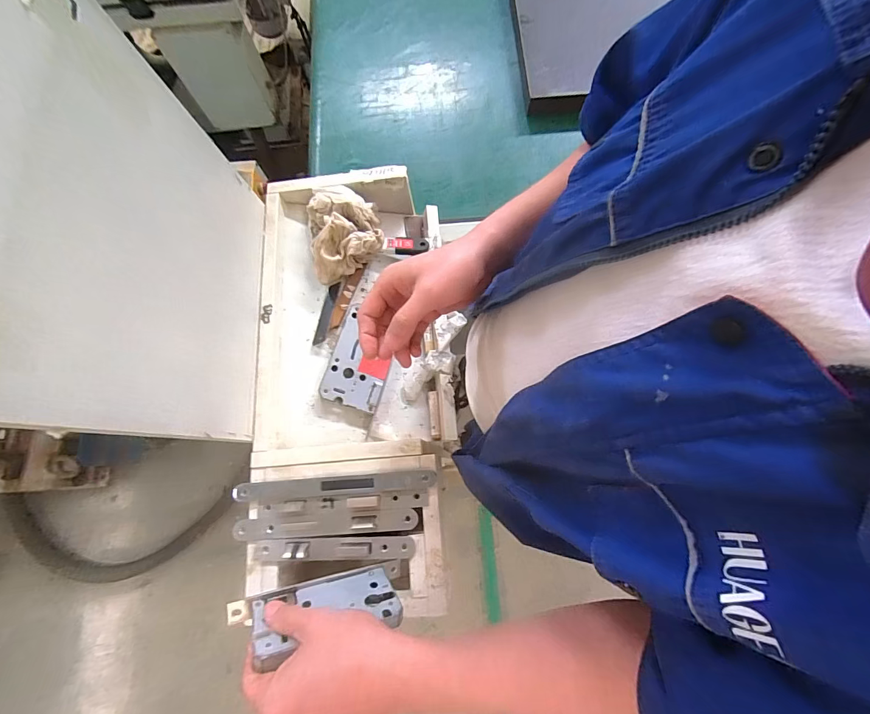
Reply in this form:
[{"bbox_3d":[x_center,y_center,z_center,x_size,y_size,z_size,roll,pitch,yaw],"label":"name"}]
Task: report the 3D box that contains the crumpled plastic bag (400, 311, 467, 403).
[{"bbox_3d":[0.003,0.005,0.538,0.045,0.033,0.139,26,78,8],"label":"crumpled plastic bag"}]

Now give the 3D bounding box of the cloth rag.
[{"bbox_3d":[-0.129,-0.182,0.532,0.098,0.062,0.130,-15,76,-2],"label":"cloth rag"}]

